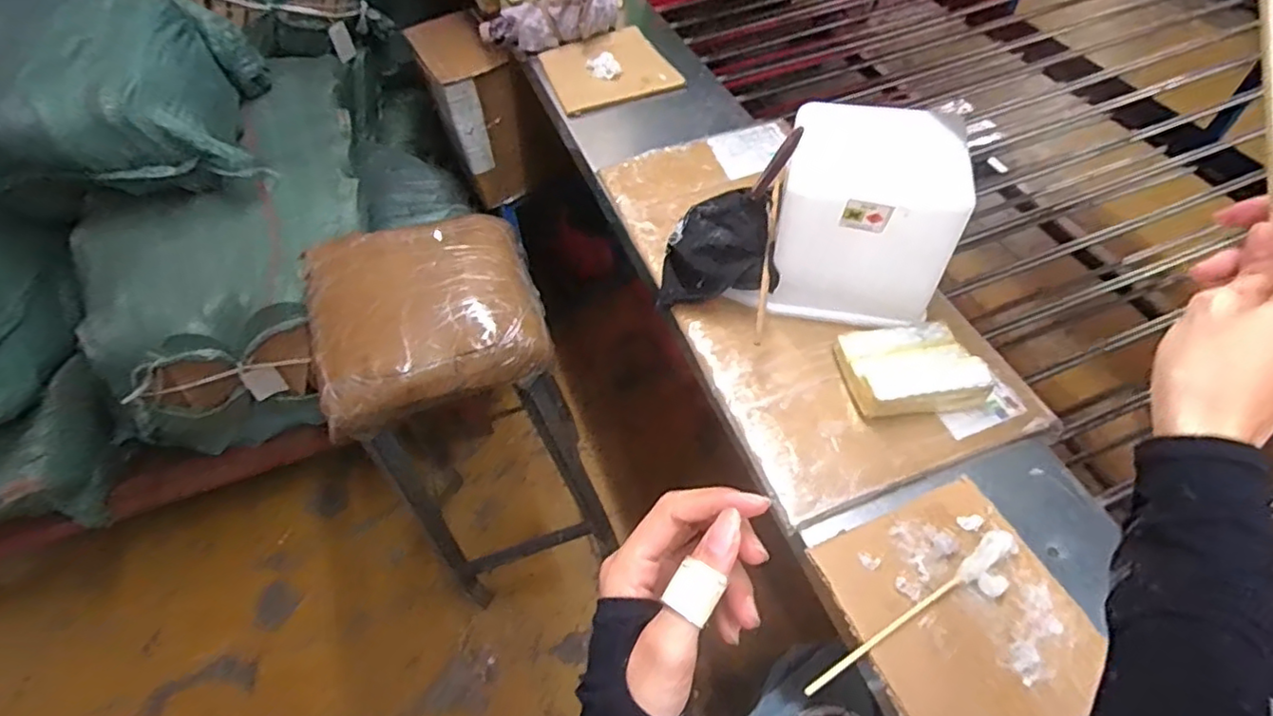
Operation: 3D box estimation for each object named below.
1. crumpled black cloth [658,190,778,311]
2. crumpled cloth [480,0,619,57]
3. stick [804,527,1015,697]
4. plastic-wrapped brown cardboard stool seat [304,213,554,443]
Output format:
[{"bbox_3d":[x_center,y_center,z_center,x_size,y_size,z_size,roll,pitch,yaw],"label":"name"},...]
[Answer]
[{"bbox_3d":[0.084,-0.111,0.638,0.119,0.093,0.089,5,56,8],"label":"crumpled black cloth"},{"bbox_3d":[-0.135,-0.532,0.965,0.214,0.064,0.078,-9,55,-1],"label":"crumpled cloth"},{"bbox_3d":[0.211,0.190,0.465,0.199,0.011,0.018,-30,58,-15],"label":"stick"},{"bbox_3d":[-0.268,-0.069,0.797,0.271,0.089,0.270,-18,56,-7],"label":"plastic-wrapped brown cardboard stool seat"}]

